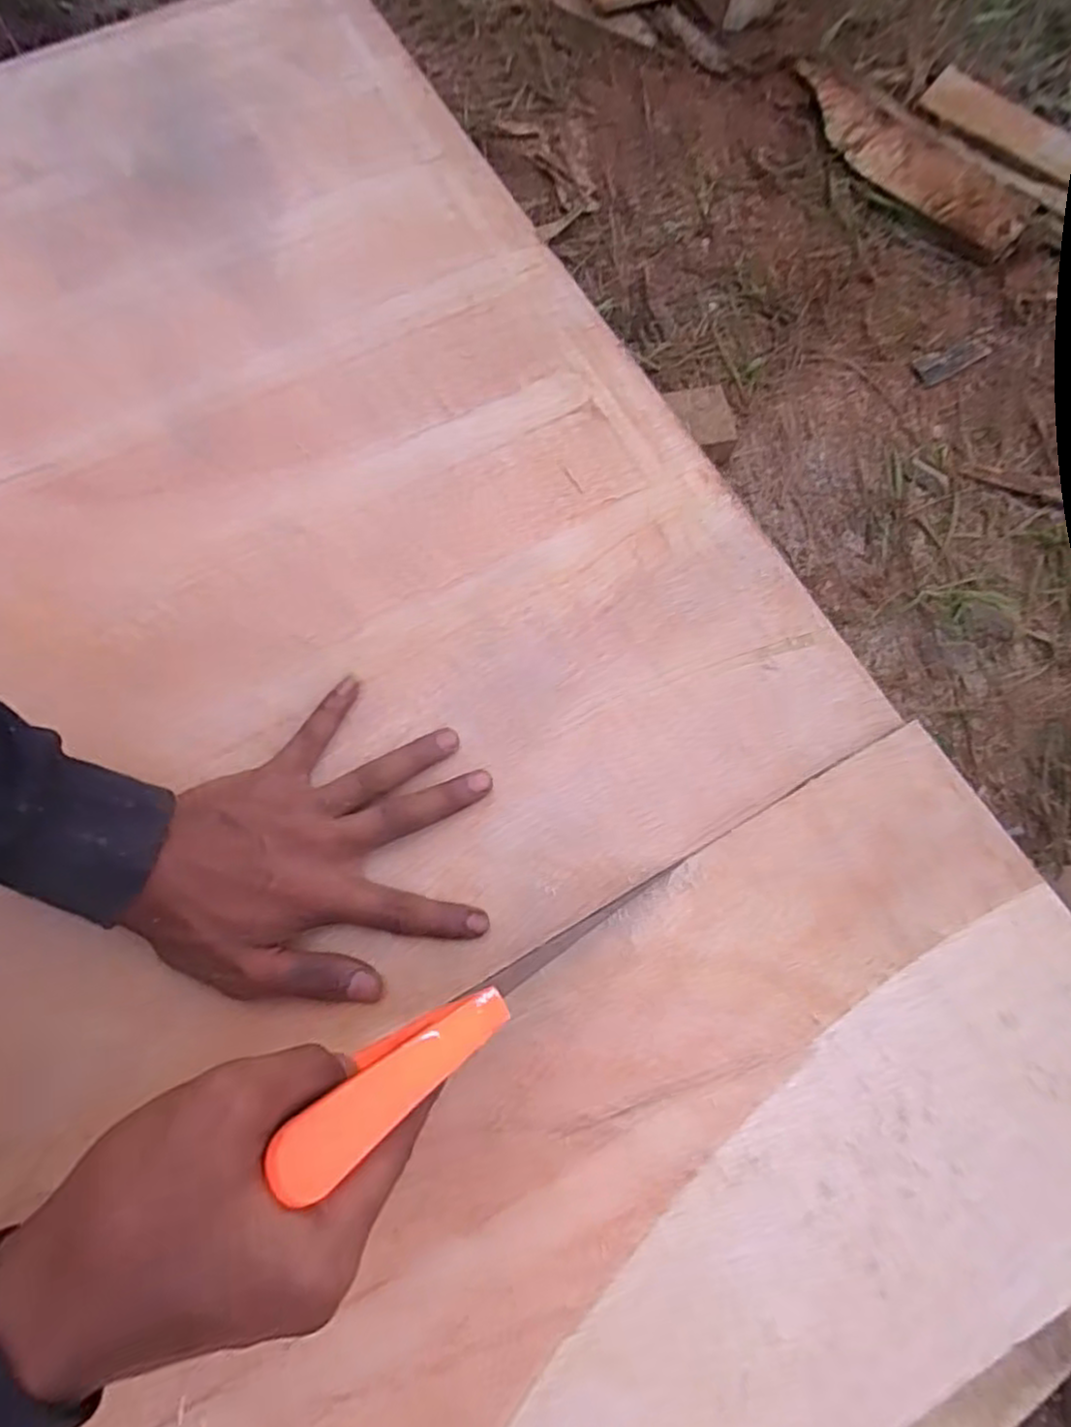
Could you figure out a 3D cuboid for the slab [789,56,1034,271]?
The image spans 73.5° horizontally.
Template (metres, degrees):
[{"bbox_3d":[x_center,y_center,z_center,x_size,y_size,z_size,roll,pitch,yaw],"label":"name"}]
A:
[{"bbox_3d":[0.367,-0.552,0.709,0.078,0.022,0.270,-39,78,-11],"label":"slab"}]

